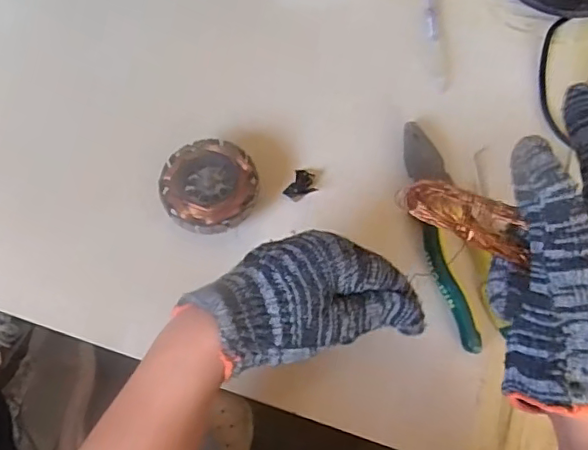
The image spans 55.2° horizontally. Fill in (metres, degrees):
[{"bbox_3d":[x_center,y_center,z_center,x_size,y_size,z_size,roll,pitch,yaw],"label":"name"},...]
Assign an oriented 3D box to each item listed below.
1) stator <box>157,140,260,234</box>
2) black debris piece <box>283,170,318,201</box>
[{"bbox_3d":[-0.068,-0.029,0.457,0.075,0.037,0.077,1,68,-2],"label":"stator"},{"bbox_3d":[0.007,-0.033,0.481,0.023,0.004,0.028,26,70,8],"label":"black debris piece"}]

